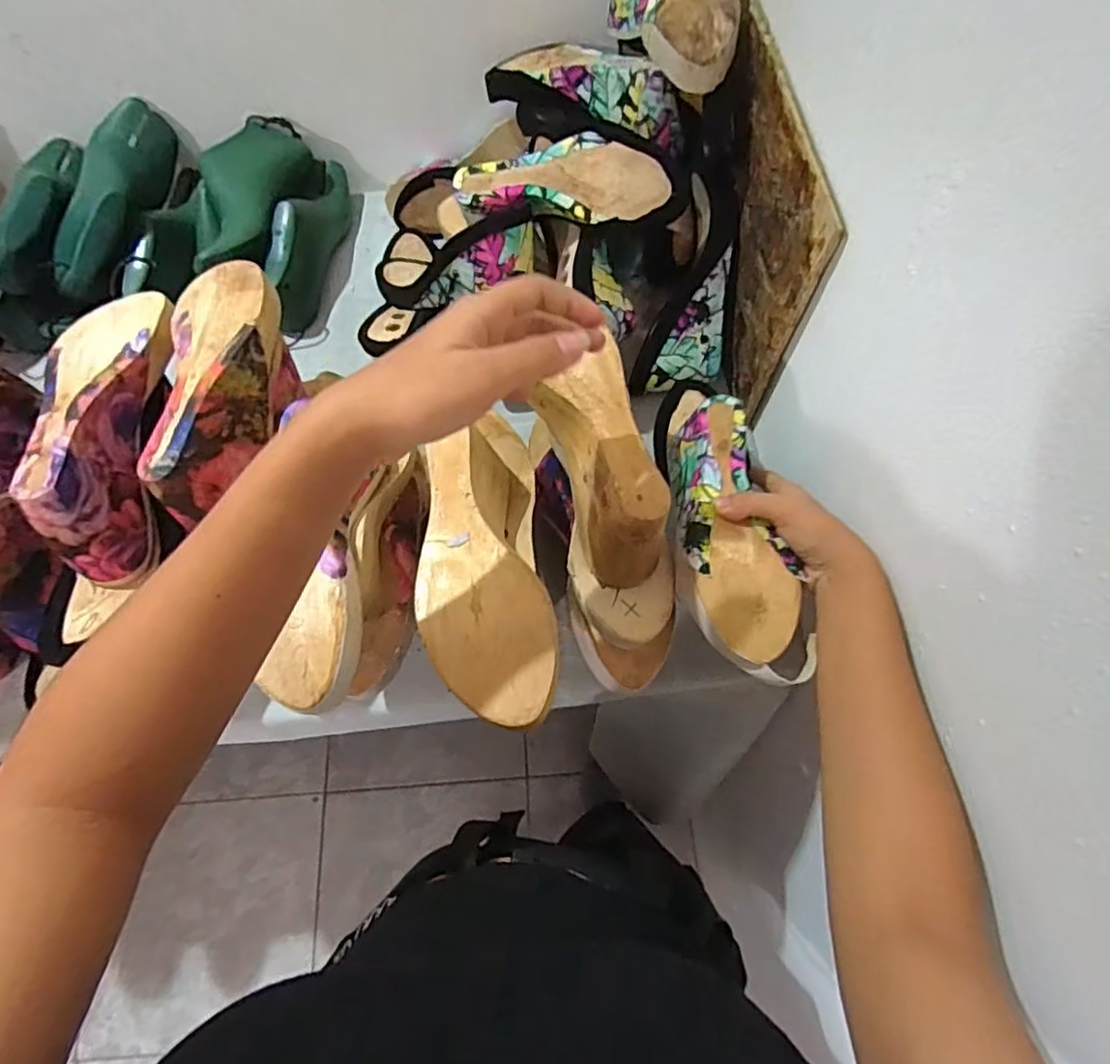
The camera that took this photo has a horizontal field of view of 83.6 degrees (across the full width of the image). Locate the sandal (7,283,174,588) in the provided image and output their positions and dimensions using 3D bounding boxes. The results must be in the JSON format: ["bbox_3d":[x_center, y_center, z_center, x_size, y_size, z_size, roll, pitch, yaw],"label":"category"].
[{"bbox_3d":[-0.330,-0.079,0.470,0.081,0.075,0.222,-4,66,-1],"label":"sandal"}]

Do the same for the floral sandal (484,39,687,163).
[{"bbox_3d":[0.029,-0.465,0.651,0.237,0.071,0.094,29,70,13],"label":"floral sandal"}]

